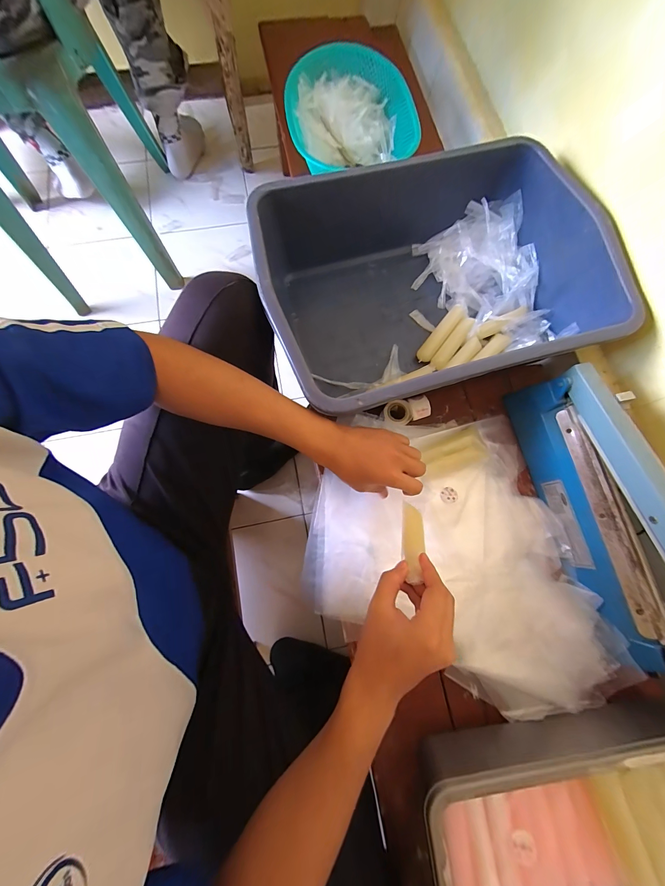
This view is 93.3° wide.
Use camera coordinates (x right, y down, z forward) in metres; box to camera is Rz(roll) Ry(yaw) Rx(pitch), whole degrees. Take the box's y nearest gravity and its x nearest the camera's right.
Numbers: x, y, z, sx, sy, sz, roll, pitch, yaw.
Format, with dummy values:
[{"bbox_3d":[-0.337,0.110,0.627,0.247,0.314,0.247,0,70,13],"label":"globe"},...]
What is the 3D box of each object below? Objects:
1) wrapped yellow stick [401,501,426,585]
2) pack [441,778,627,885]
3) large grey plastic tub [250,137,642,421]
[{"bbox_3d":[0.091,0.107,0.356,0.022,0.013,0.109,14,36,2],"label":"wrapped yellow stick"},{"bbox_3d":[0.195,0.400,0.317,0.162,0.040,0.099,-4,77,-3],"label":"pack"},{"bbox_3d":[0.156,-0.244,0.504,0.508,0.149,0.359,-16,78,-6],"label":"large grey plastic tub"}]

